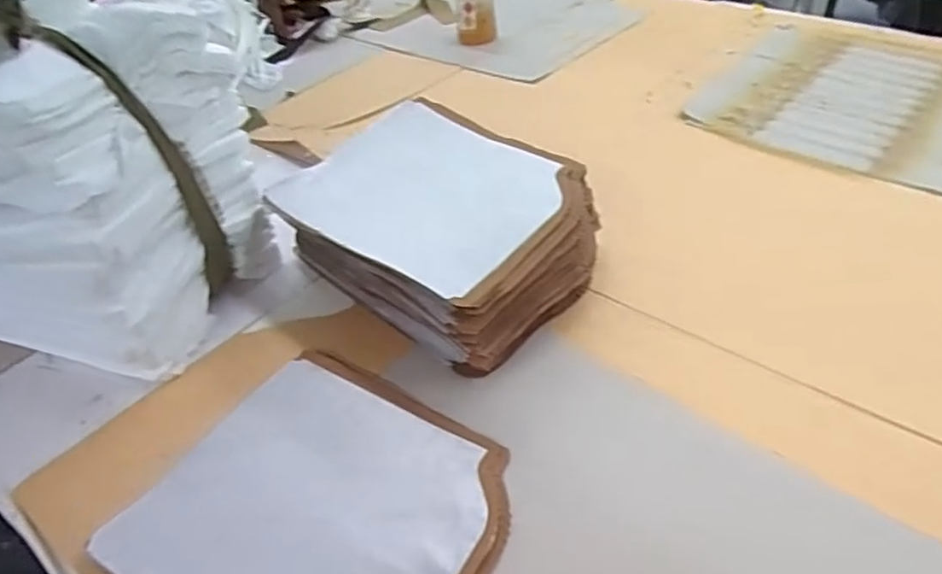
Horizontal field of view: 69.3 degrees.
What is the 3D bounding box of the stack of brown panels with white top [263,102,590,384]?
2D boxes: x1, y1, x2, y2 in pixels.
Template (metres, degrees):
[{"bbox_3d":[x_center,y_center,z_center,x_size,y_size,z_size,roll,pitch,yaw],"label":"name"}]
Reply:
[{"bbox_3d":[-0.019,-0.059,0.655,0.257,0.119,0.229,25,49,31],"label":"stack of brown panels with white top"}]

